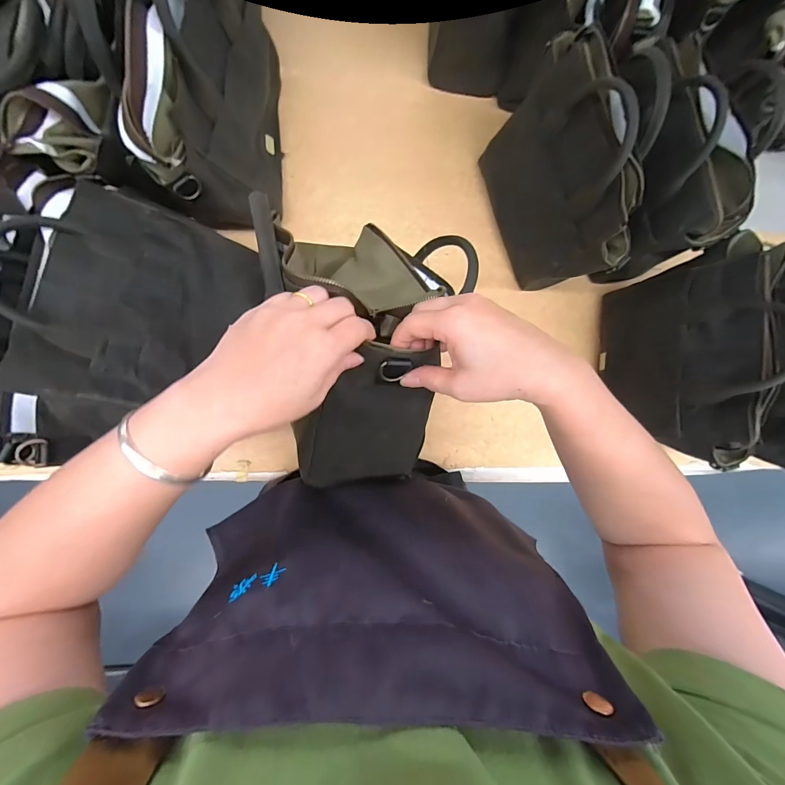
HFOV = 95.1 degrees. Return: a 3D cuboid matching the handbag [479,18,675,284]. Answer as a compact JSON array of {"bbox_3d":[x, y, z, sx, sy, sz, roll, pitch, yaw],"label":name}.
[{"bbox_3d":[0.234,-0.301,0.506,0.098,0.232,0.295,-17,87,-9],"label":"handbag"}]

